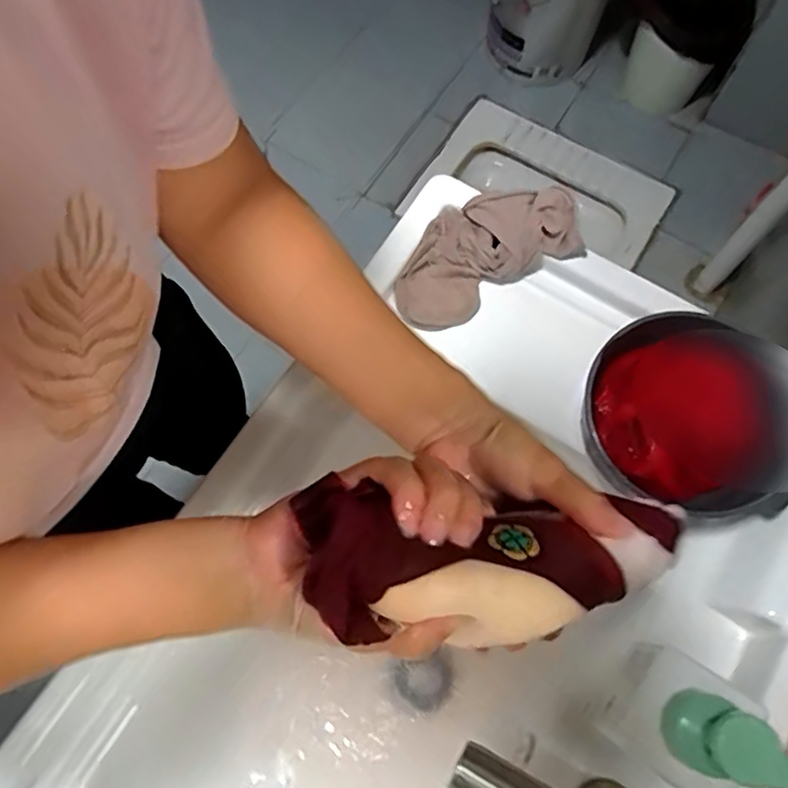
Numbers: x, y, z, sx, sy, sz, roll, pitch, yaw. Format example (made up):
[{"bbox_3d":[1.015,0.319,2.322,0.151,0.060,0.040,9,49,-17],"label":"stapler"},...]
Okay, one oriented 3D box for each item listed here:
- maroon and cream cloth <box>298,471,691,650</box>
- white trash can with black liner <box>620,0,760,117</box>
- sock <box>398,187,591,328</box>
[{"bbox_3d":[0.042,0.075,0.275,0.164,0.048,0.064,4,71,-17],"label":"maroon and cream cloth"},{"bbox_3d":[0.708,-0.875,1.491,0.262,0.252,0.251,32,75,10],"label":"white trash can with black liner"},{"bbox_3d":[0.081,-0.132,0.569,0.172,0.040,0.095,-29,73,10],"label":"sock"}]

